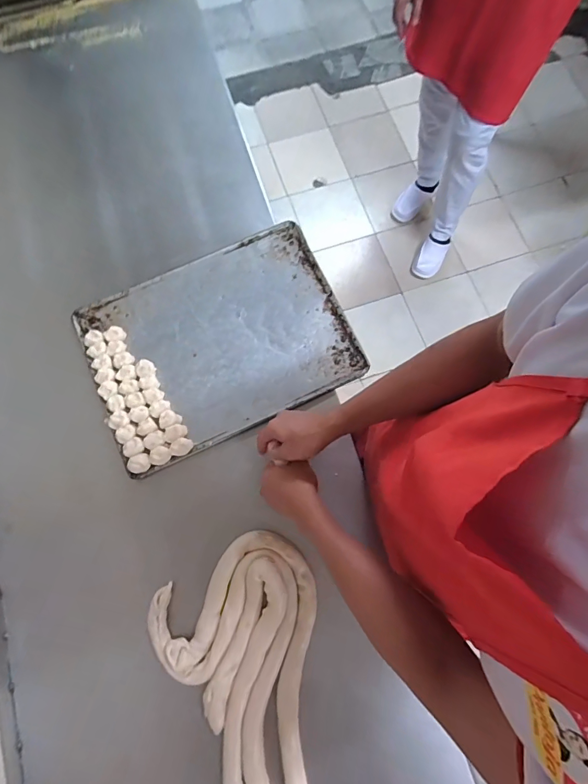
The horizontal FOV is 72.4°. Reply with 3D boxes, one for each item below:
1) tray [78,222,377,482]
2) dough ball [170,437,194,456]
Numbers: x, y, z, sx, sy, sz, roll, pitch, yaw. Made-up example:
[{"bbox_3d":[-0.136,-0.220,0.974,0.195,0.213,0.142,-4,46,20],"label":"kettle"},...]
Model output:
[{"bbox_3d":[-0.119,-0.098,0.724,0.415,0.018,0.328,-25,77,-7],"label":"tray"},{"bbox_3d":[-0.185,0.091,0.663,0.029,0.023,0.032,18,76,4],"label":"dough ball"}]

